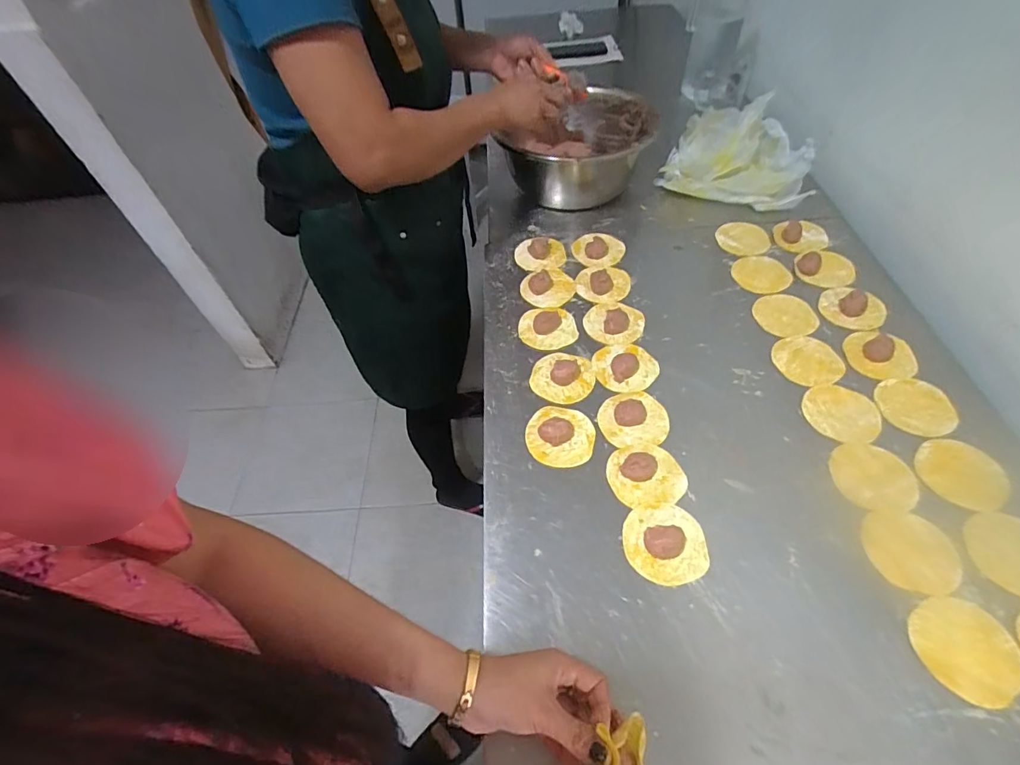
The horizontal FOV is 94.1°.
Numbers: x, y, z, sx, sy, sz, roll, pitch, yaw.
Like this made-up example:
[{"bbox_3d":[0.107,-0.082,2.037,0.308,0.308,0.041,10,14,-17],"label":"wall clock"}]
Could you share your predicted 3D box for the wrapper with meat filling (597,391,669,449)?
[{"bbox_3d":[0.153,0.044,0.581,0.085,0.019,0.074,-21,55,-11],"label":"wrapper with meat filling"}]

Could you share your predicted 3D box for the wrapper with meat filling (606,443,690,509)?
[{"bbox_3d":[0.153,0.098,0.530,0.083,0.025,0.073,-8,53,-1],"label":"wrapper with meat filling"}]

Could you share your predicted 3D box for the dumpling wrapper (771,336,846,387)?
[{"bbox_3d":[0.391,-0.029,0.623,0.085,0.004,0.078,-2,53,3],"label":"dumpling wrapper"}]

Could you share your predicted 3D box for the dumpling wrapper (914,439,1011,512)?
[{"bbox_3d":[0.485,0.098,0.511,0.078,0.004,0.080,-6,52,7],"label":"dumpling wrapper"}]

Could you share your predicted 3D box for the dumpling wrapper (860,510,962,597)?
[{"bbox_3d":[0.395,0.167,0.470,0.082,0.004,0.080,-2,53,3],"label":"dumpling wrapper"}]

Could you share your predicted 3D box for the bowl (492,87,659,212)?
[{"bbox_3d":[0.121,-0.418,0.865,0.254,0.136,0.237,6,54,9],"label":"bowl"}]

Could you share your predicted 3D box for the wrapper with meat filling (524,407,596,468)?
[{"bbox_3d":[0.060,0.060,0.572,0.080,0.019,0.079,-2,53,3],"label":"wrapper with meat filling"}]

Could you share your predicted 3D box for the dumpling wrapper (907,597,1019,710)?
[{"bbox_3d":[0.399,0.231,0.415,0.084,0.004,0.078,-2,53,3],"label":"dumpling wrapper"}]

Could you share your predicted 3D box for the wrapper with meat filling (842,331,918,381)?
[{"bbox_3d":[0.480,-0.039,0.616,0.077,0.012,0.078,2,54,6],"label":"wrapper with meat filling"}]

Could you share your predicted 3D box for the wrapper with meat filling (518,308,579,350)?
[{"bbox_3d":[0.054,-0.081,0.684,0.082,0.010,0.076,-7,53,0],"label":"wrapper with meat filling"}]

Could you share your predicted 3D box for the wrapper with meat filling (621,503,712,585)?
[{"bbox_3d":[0.160,0.161,0.485,0.081,0.021,0.079,-2,53,3],"label":"wrapper with meat filling"}]

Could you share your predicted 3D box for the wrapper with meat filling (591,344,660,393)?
[{"bbox_3d":[0.151,-0.025,0.632,0.077,0.015,0.079,-2,53,3],"label":"wrapper with meat filling"}]

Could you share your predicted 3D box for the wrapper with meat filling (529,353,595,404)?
[{"bbox_3d":[0.069,-0.013,0.619,0.078,0.028,0.075,-2,53,3],"label":"wrapper with meat filling"}]

